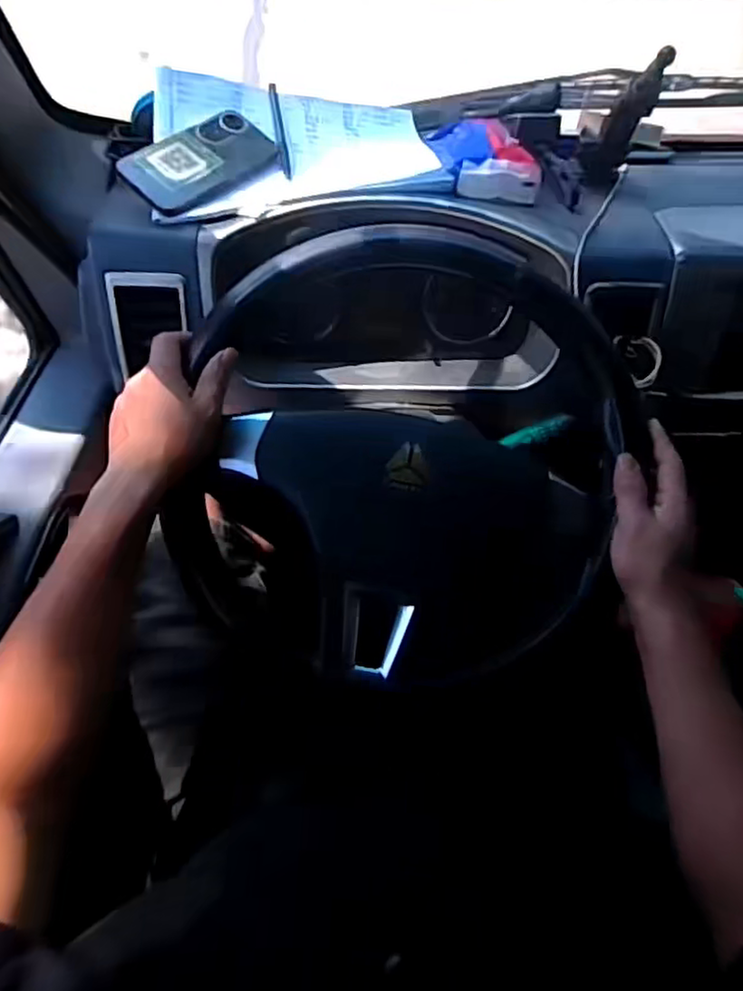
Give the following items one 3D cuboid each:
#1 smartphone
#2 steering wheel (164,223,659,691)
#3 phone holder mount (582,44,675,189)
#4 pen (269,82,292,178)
[{"bbox_3d":[-0.173,-0.345,0.663,0.093,0.013,0.161,42,61,8],"label":"smartphone"},{"bbox_3d":[0.030,-0.032,0.585,0.377,0.110,0.377,0,88,-1],"label":"steering wheel"},{"bbox_3d":[0.253,-0.385,0.645,0.048,0.134,0.037,18,67,5],"label":"phone holder mount"},{"bbox_3d":[-0.100,-0.404,0.713,0.009,0.015,0.135,-9,67,-7],"label":"pen"}]

